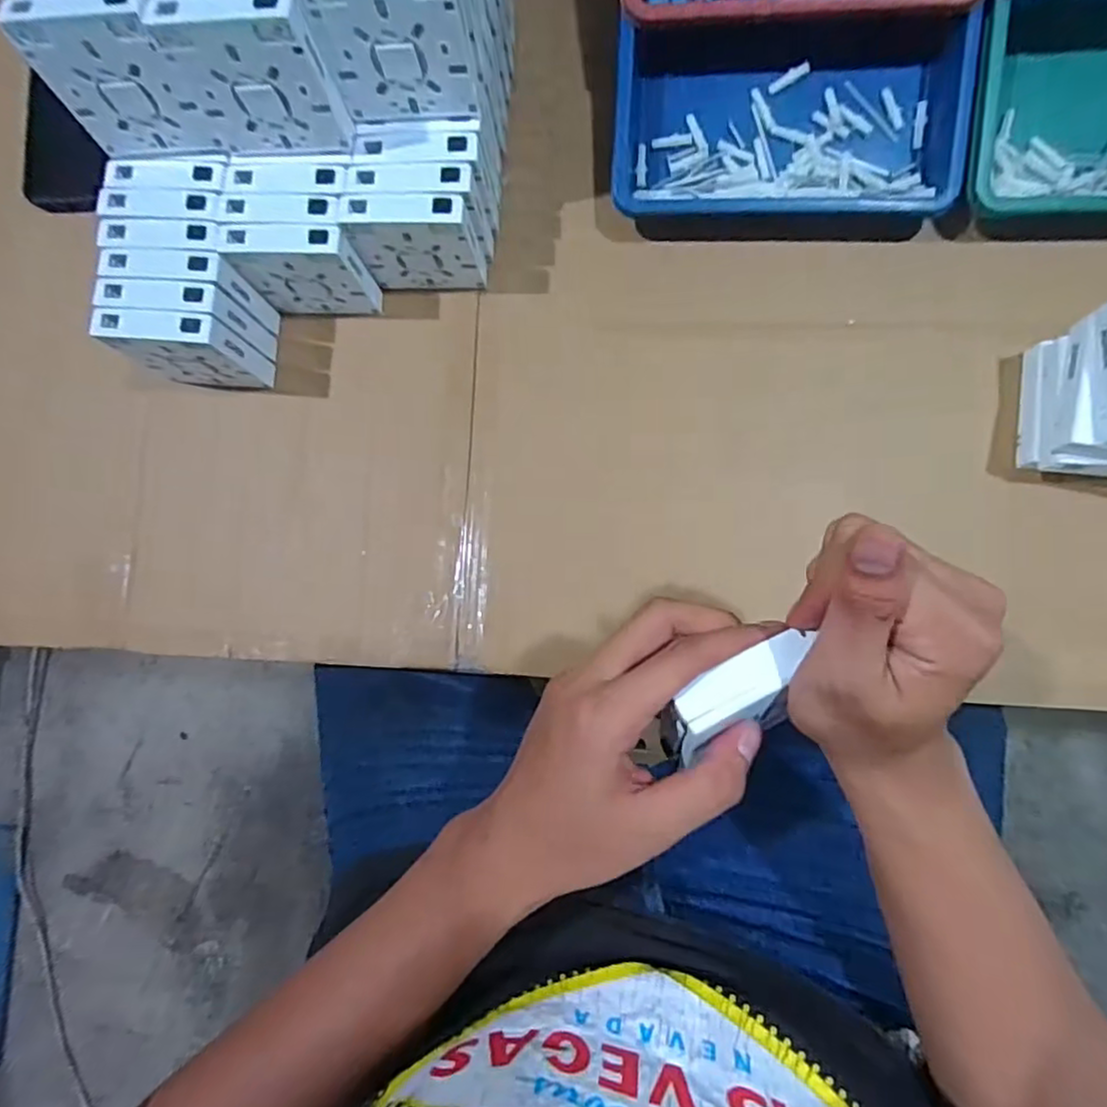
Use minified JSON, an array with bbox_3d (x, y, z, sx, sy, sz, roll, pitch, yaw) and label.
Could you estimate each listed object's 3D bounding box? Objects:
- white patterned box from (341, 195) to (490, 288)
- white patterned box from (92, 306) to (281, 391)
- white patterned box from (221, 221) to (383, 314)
[{"bbox_3d":[-0.098,-0.227,0.466,0.085,0.087,0.022,1,85,5],"label":"white patterned box"},{"bbox_3d":[-0.271,-0.151,0.477,0.085,0.098,0.025,6,86,6],"label":"white patterned box"},{"bbox_3d":[-0.183,-0.209,0.469,0.087,0.083,0.024,4,85,5],"label":"white patterned box"}]

